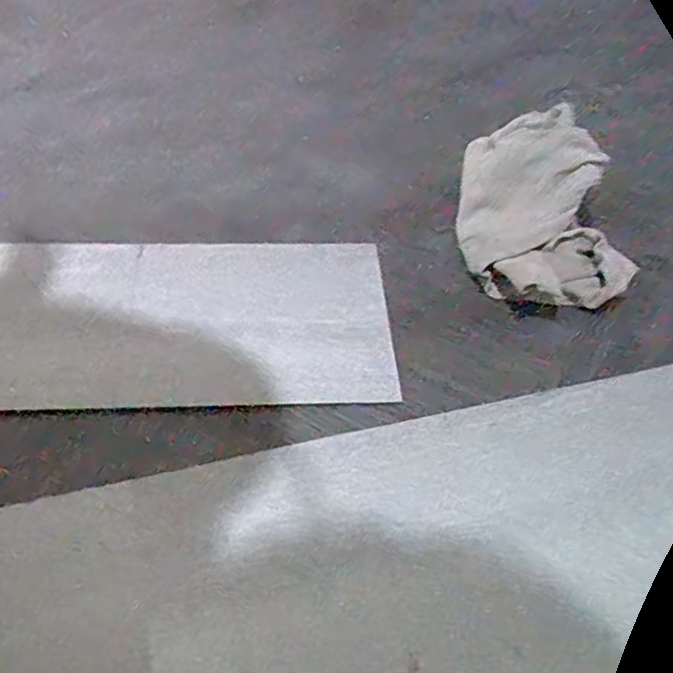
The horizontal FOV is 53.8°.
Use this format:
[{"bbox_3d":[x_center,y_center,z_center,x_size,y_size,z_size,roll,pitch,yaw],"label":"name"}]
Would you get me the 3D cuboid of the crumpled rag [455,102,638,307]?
[{"bbox_3d":[0.157,-0.101,0.512,0.117,0.083,0.159,-3,50,-9],"label":"crumpled rag"}]

